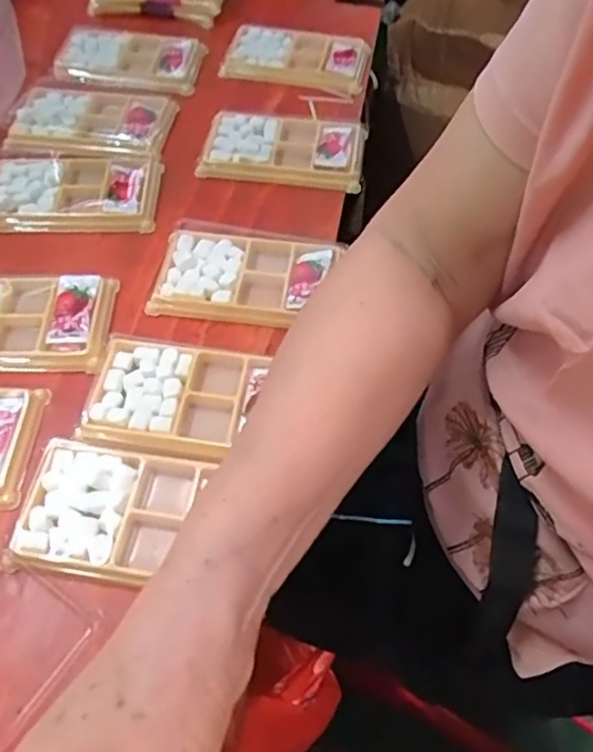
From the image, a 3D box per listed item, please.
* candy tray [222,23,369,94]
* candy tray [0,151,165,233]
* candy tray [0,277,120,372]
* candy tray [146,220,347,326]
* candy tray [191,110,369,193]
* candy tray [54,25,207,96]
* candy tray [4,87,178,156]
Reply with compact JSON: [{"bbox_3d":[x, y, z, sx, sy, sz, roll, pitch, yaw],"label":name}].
[{"bbox_3d":[0.001,-0.315,0.600,0.138,0.015,0.079,12,58,7],"label":"candy tray"},{"bbox_3d":[-0.182,-0.153,0.492,0.134,0.018,0.084,0,57,0],"label":"candy tray"},{"bbox_3d":[-0.197,-0.035,0.422,0.133,0.023,0.072,-1,57,-1],"label":"candy tray"},{"bbox_3d":[-0.039,-0.073,0.447,0.126,0.019,0.078,5,57,3],"label":"candy tray"},{"bbox_3d":[-0.010,-0.196,0.524,0.135,0.016,0.082,6,57,3],"label":"candy tray"},{"bbox_3d":[-0.160,-0.312,0.593,0.131,0.023,0.102,1,57,0],"label":"candy tray"},{"bbox_3d":[-0.180,-0.225,0.537,0.130,0.017,0.090,3,57,2],"label":"candy tray"}]

